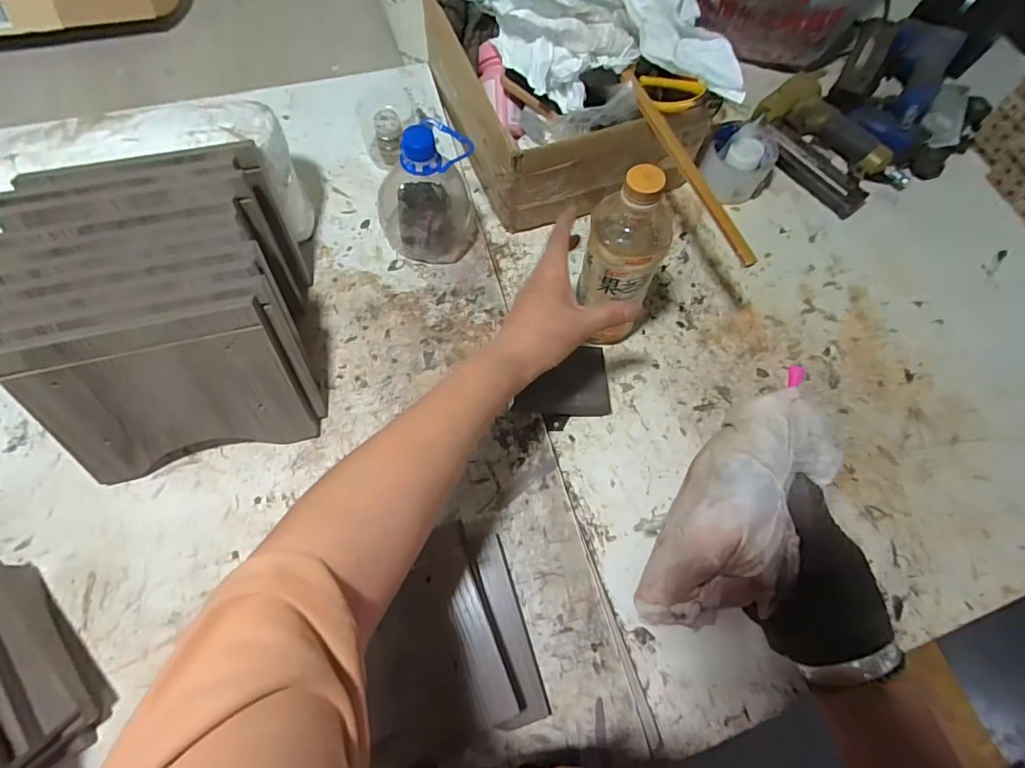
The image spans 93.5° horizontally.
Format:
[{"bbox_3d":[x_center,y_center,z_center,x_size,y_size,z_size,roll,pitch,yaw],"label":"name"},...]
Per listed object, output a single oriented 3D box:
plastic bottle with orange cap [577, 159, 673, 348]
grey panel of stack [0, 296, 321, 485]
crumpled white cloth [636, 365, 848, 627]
[{"bbox_3d":[0.101,-0.104,0.452,0.066,0.208,0.057,-26,60,-11],"label":"plastic bottle with orange cap"},{"bbox_3d":[-0.288,0.012,0.410,0.193,0.145,0.012,-13,40,-7],"label":"grey panel of stack"},{"bbox_3d":[0.165,0.087,0.334,0.085,0.046,0.195,34,81,10],"label":"crumpled white cloth"}]

